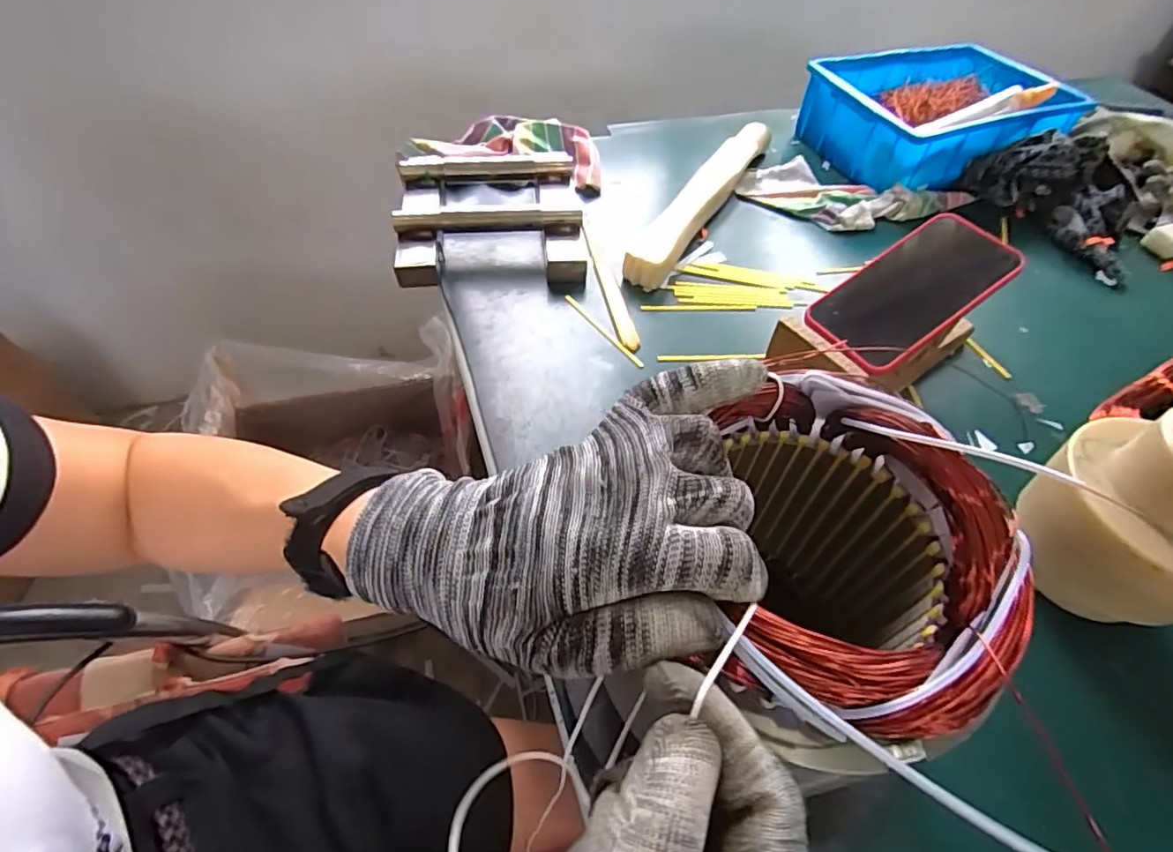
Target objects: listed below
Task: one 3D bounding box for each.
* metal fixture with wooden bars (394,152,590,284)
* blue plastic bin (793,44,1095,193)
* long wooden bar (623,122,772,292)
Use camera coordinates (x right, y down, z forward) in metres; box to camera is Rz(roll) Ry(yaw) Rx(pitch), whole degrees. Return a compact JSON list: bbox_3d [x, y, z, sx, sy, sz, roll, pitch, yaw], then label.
[{"bbox_3d":[-0.097,-0.217,0.585,0.181,0.045,0.194,-4,52,-7],"label":"metal fixture with wooden bars"},{"bbox_3d":[0.439,-0.389,0.723,0.299,0.080,0.209,-15,54,-16],"label":"blue plastic bin"},{"bbox_3d":[0.130,-0.254,0.627,0.041,0.031,0.326,25,54,15],"label":"long wooden bar"}]

